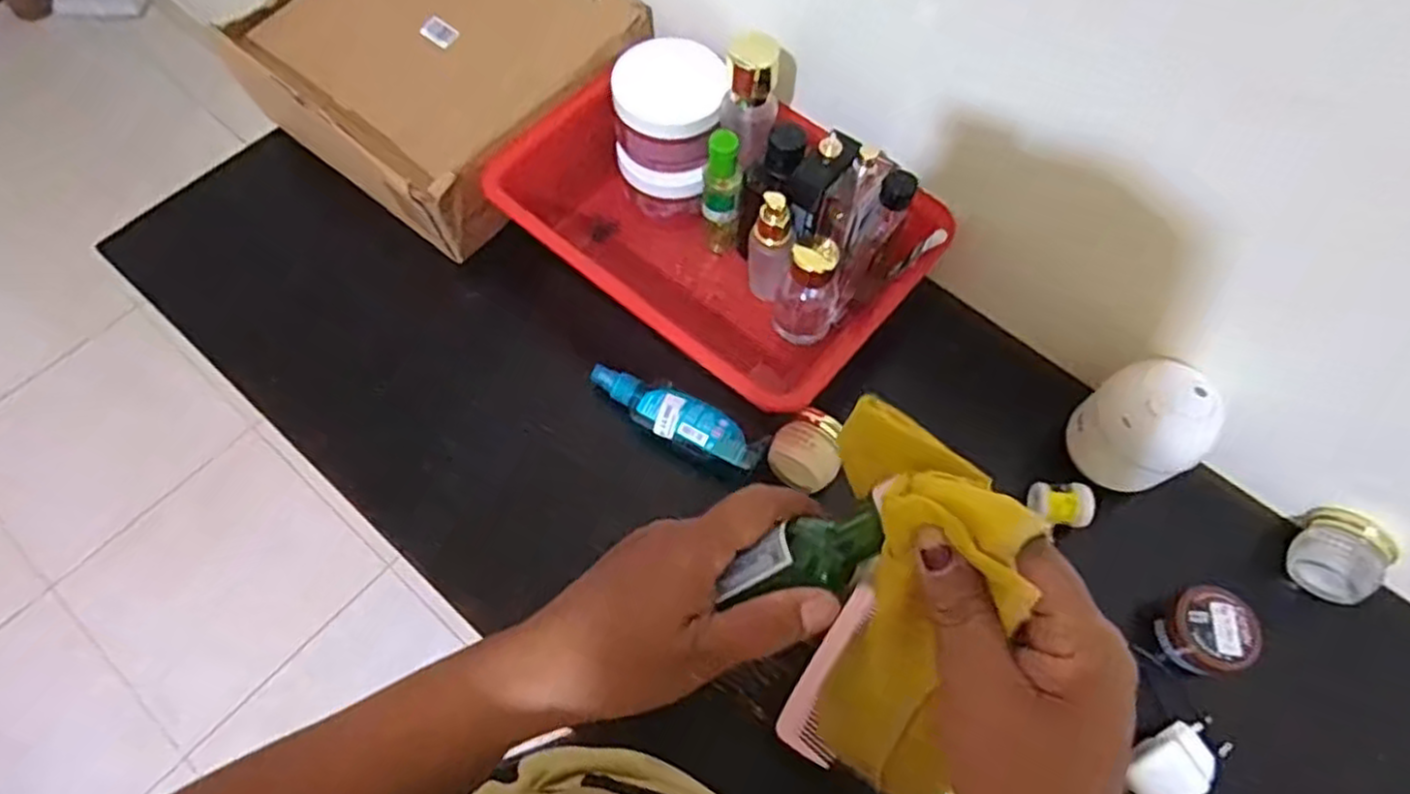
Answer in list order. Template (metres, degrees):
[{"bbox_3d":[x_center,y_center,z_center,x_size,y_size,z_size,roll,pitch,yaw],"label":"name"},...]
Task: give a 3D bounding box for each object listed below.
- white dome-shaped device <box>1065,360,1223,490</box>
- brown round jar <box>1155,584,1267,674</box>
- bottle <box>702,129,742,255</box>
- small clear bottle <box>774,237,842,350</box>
[{"bbox_3d":[0.302,0.021,0.513,0.072,0.071,0.076,1,64,-2],"label":"white dome-shaped device"},{"bbox_3d":[0.340,0.158,0.503,0.046,0.039,0.051,-11,65,-7],"label":"brown round jar"},{"bbox_3d":[0.013,-0.159,0.602,0.028,0.135,0.026,7,64,1],"label":"bottle"},{"bbox_3d":[0.084,-0.083,0.579,0.045,0.087,0.047,28,67,11],"label":"small clear bottle"}]

